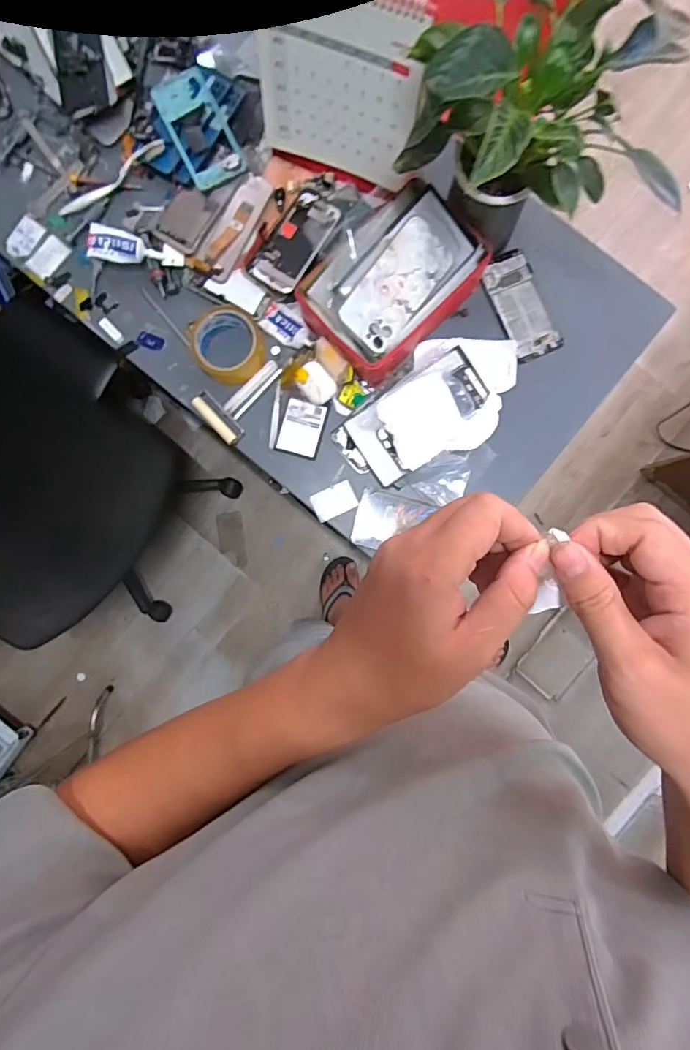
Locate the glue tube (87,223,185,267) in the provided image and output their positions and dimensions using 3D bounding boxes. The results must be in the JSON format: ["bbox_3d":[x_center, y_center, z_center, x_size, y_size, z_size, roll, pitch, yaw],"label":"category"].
[{"bbox_3d":[-0.292,-0.387,0.713,0.125,0.020,0.045,5,88,-15],"label":"glue tube"}]

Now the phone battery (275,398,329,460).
[{"bbox_3d":[-0.061,-0.137,0.722,0.058,0.009,0.076,15,88,1],"label":"phone battery"}]

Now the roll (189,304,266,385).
[{"bbox_3d":[-0.159,-0.246,0.700,0.095,0.044,0.095,0,88,1],"label":"roll"}]

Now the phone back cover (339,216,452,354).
[{"bbox_3d":[0.067,-0.303,0.640,0.074,0.009,0.161,38,93,-23],"label":"phone back cover"}]

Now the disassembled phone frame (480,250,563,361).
[{"bbox_3d":[0.249,-0.312,0.722,0.069,0.012,0.153,-23,88,0],"label":"disassembled phone frame"}]

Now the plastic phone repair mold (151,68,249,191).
[{"bbox_3d":[-0.205,-0.559,0.718,0.080,0.011,0.170,-26,88,0],"label":"plastic phone repair mold"}]

